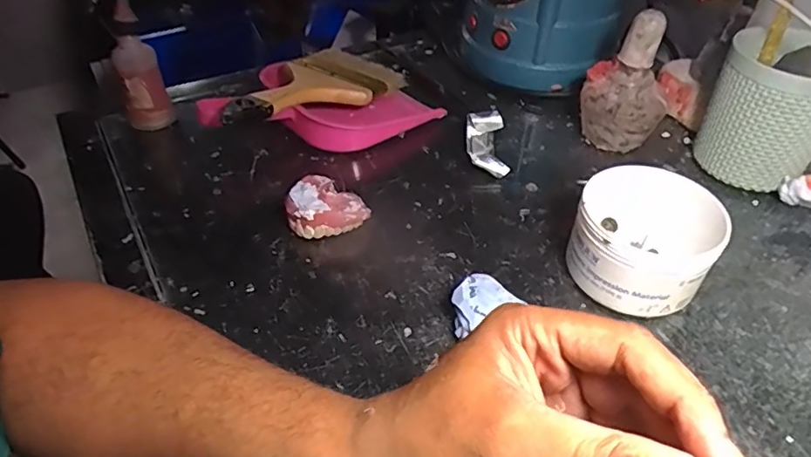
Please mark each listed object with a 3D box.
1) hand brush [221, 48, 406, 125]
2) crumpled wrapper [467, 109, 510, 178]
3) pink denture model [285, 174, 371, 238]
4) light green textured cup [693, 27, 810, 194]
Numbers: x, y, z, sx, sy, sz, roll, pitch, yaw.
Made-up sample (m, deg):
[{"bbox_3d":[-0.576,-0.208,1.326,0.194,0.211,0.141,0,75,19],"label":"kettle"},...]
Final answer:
[{"bbox_3d":[-0.091,-0.130,0.516,0.091,0.025,0.216,23,35,22],"label":"hand brush"},{"bbox_3d":[0.073,-0.077,0.500,0.033,0.026,0.073,1,43,0],"label":"crumpled wrapper"},{"bbox_3d":[-0.064,-0.022,0.439,0.059,0.029,0.060,-10,44,-12],"label":"pink denture model"},{"bbox_3d":[0.303,-0.095,0.465,0.091,0.112,0.085,1,43,-1],"label":"light green textured cup"}]

